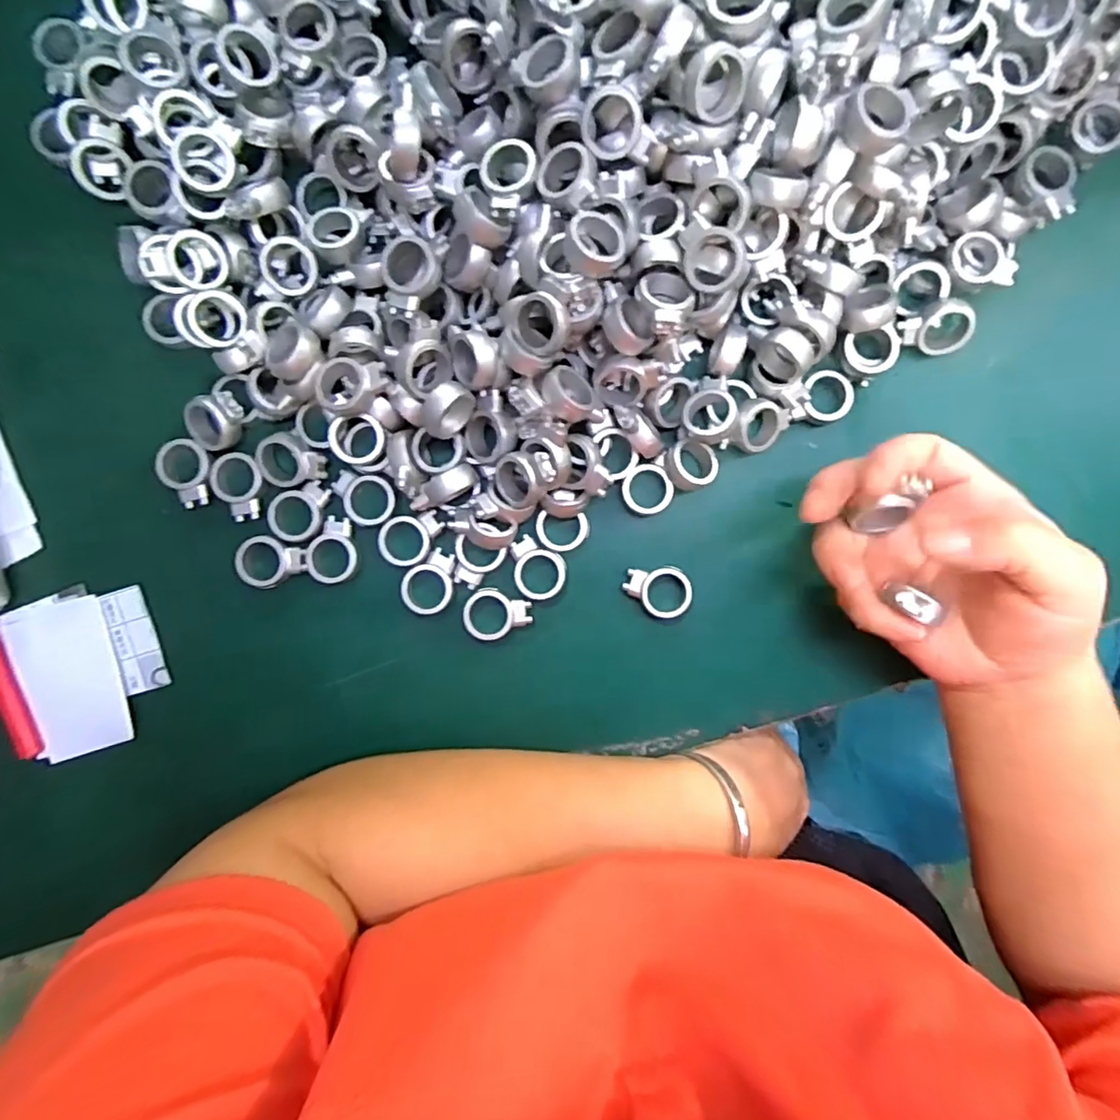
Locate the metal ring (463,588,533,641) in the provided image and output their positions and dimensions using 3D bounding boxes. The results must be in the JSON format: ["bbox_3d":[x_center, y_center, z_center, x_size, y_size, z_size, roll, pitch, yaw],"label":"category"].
[{"bbox_3d":[-0.032,0.028,0.297,0.034,0.004,0.026,-3,92,0],"label":"metal ring"}]

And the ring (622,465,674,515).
[{"bbox_3d":[0.045,-0.036,0.297,0.026,0.004,0.025,0,92,0],"label":"ring"}]

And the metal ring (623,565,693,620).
[{"bbox_3d":[0.051,0.015,0.299,0.035,0.008,0.026,18,92,0],"label":"metal ring"}]

